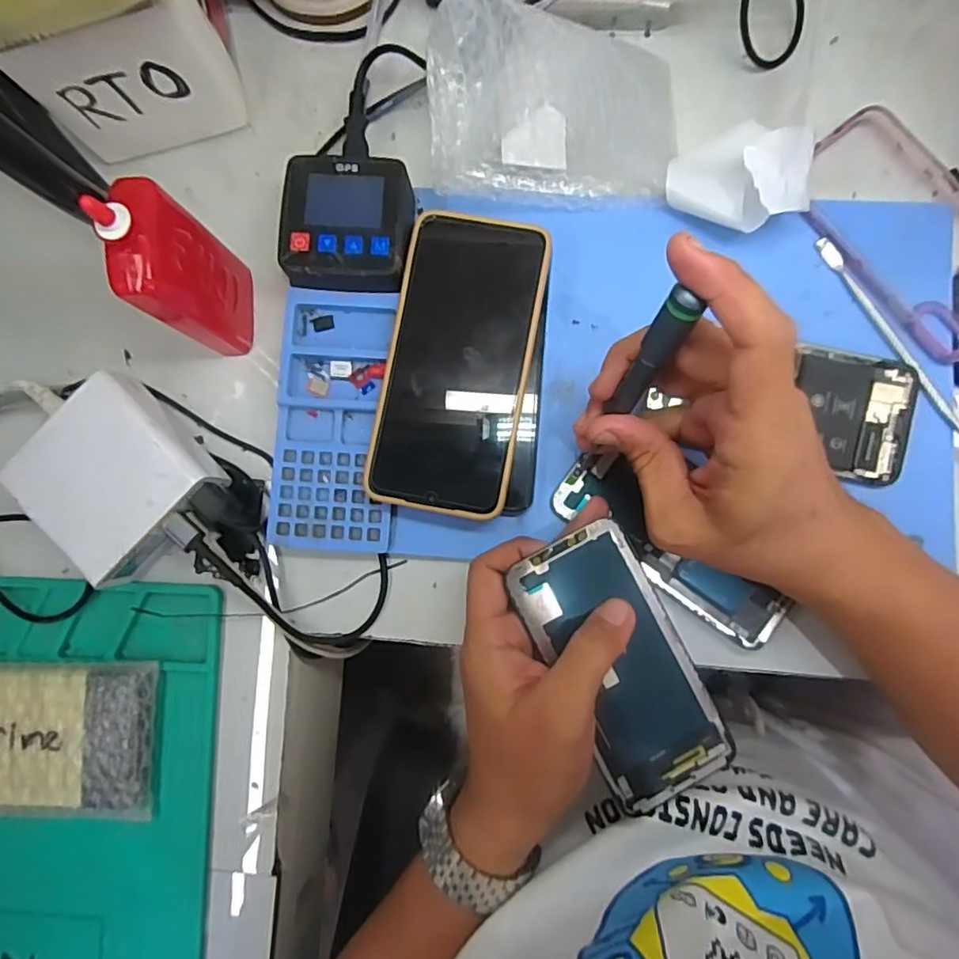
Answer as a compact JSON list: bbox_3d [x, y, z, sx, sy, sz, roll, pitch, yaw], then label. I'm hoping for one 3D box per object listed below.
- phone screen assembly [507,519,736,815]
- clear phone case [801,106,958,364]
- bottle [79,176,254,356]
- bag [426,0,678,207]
[{"bbox_3d":[0.074,0.095,0.299,0.066,0.011,0.138,-28,88,1],"label":"phone screen assembly"},{"bbox_3d":[0.248,-0.141,0.332,0.086,0.009,0.144,-40,84,0],"label":"clear phone case"},{"bbox_3d":[-0.154,-0.107,0.305,0.023,0.120,0.061,-6,85,3],"label":"bottle"},{"bbox_3d":[0.045,-0.211,0.323,0.144,0.074,0.089,-4,85,3],"label":"bag"}]

